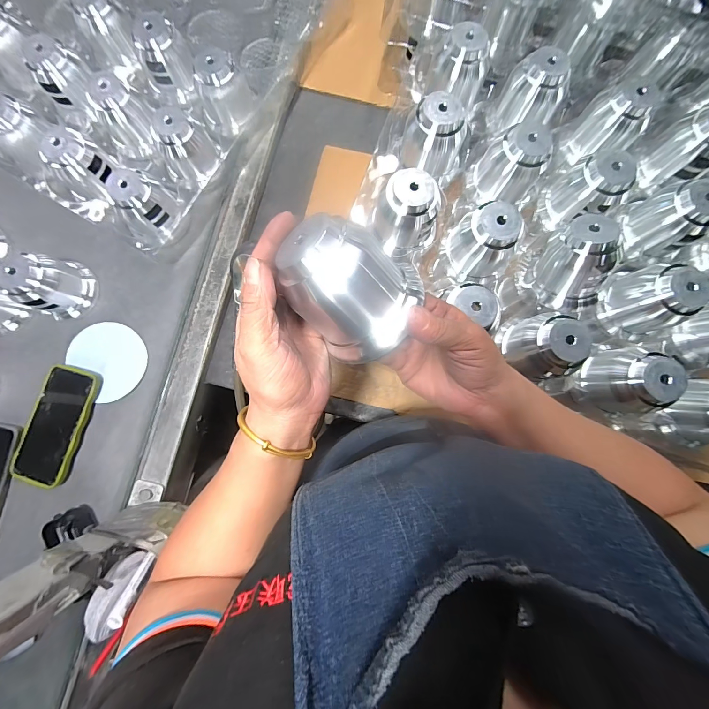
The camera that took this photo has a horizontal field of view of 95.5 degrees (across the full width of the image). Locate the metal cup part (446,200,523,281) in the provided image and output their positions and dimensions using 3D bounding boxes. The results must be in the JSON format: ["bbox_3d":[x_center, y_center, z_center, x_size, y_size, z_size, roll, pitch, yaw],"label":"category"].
[{"bbox_3d":[0.157,-0.136,0.386,0.074,0.073,0.065,-19,83,-3],"label":"metal cup part"}]

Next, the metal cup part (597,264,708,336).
[{"bbox_3d":[0.347,-0.067,0.387,0.084,0.087,0.075,-25,83,-4],"label":"metal cup part"}]

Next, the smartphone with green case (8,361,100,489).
[{"bbox_3d":[-0.427,0.101,0.459,0.077,0.013,0.165,16,83,2],"label":"smartphone with green case"}]

